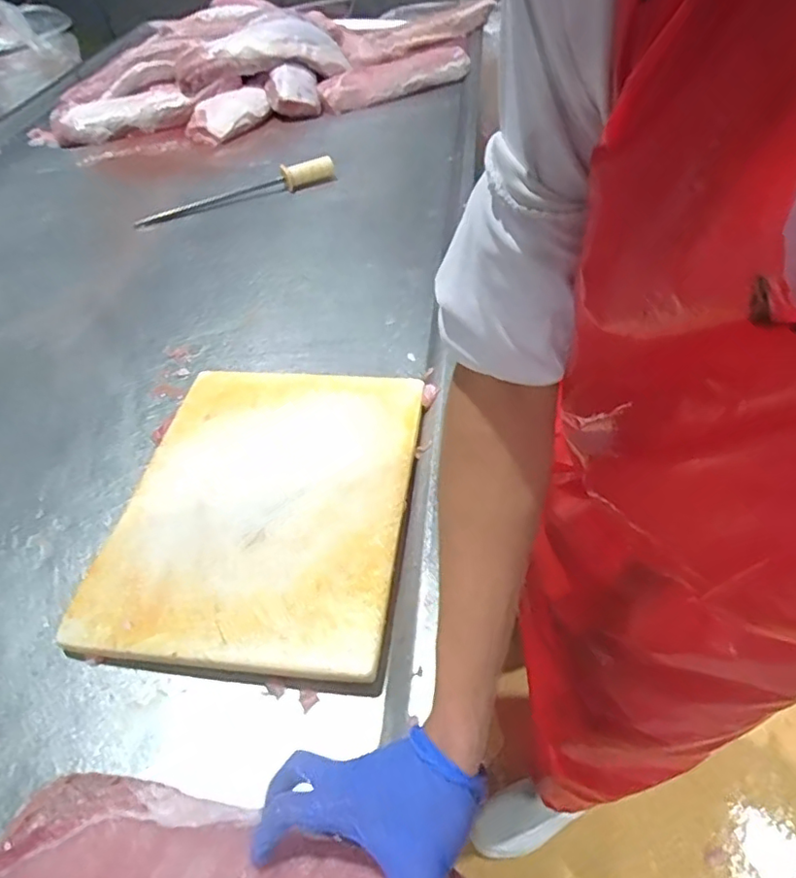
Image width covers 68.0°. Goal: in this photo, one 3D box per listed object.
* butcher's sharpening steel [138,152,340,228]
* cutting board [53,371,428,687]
[{"bbox_3d":[-0.316,-0.489,1.170,0.416,0.033,0.057,-25,53,-18],"label":"butcher's sharpening steel"},{"bbox_3d":[-0.140,0.061,0.648,0.303,0.035,0.386,5,50,7],"label":"cutting board"}]

